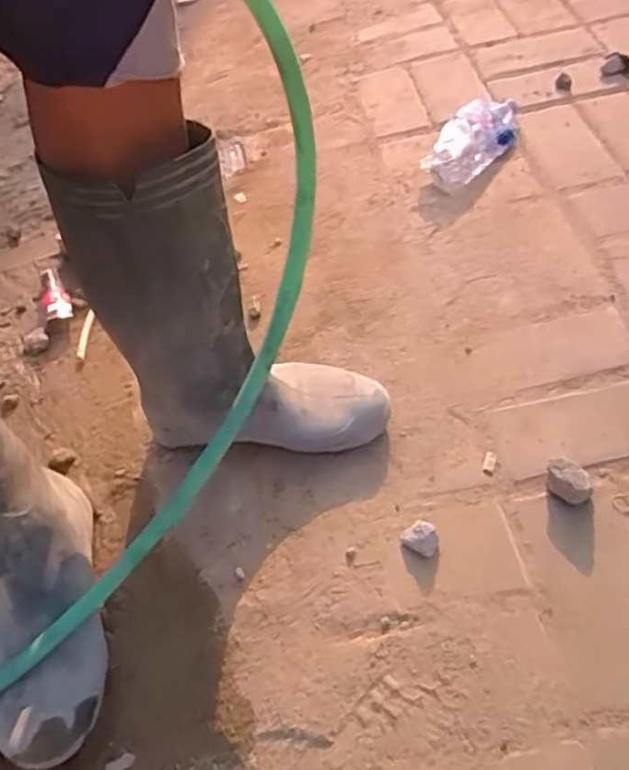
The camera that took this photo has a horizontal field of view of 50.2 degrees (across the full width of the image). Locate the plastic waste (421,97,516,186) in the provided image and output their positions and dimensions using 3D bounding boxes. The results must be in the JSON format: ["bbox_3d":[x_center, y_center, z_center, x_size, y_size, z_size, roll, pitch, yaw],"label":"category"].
[{"bbox_3d":[0.233,-0.364,1.006,0.102,0.045,0.191,19,58,24],"label":"plastic waste"}]

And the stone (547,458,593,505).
[{"bbox_3d":[0.243,0.094,0.648,0.048,0.030,0.028,34,65,31],"label":"stone"}]

